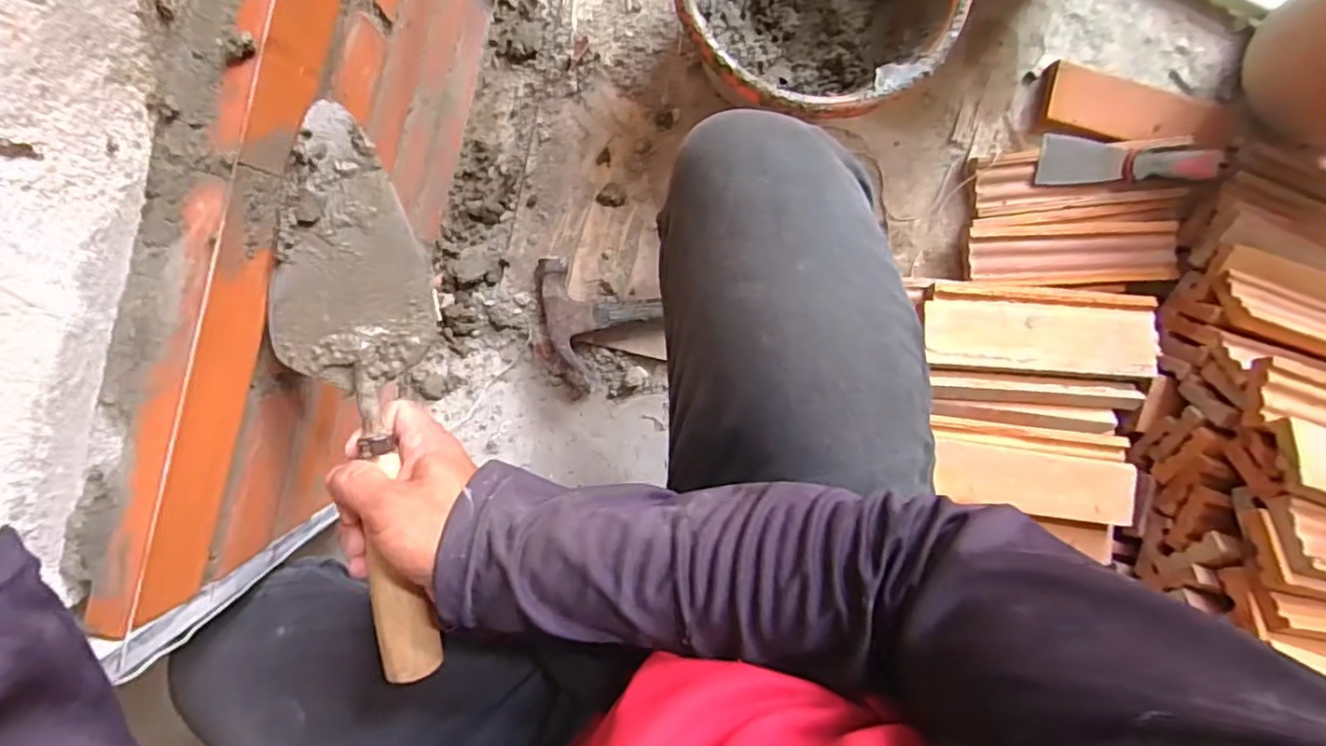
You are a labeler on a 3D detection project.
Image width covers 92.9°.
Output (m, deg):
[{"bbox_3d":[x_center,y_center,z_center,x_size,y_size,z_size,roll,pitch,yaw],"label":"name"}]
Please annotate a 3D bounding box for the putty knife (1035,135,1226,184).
[{"bbox_3d":[0.496,-0.224,0.673,0.183,0.035,0.050,2,94,-6],"label":"putty knife"}]

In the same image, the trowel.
[{"bbox_3d":[-0.170,0.016,0.361,0.079,0.056,0.306,-8,89,-5],"label":"trowel"}]

